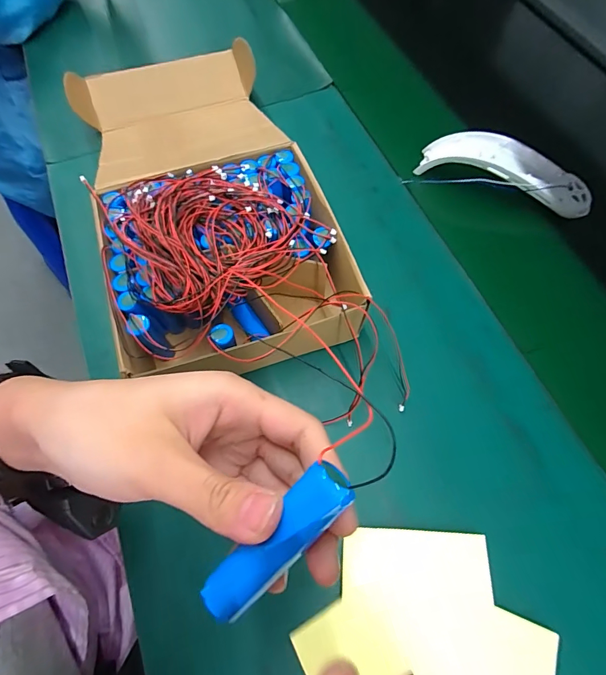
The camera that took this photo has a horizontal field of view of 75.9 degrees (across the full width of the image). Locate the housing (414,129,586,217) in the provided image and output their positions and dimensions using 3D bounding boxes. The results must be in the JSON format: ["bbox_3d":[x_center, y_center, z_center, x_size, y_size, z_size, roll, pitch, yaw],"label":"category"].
[{"bbox_3d":[0.236,-0.193,0.450,0.192,0.040,0.056,21,68,8],"label":"housing"}]

